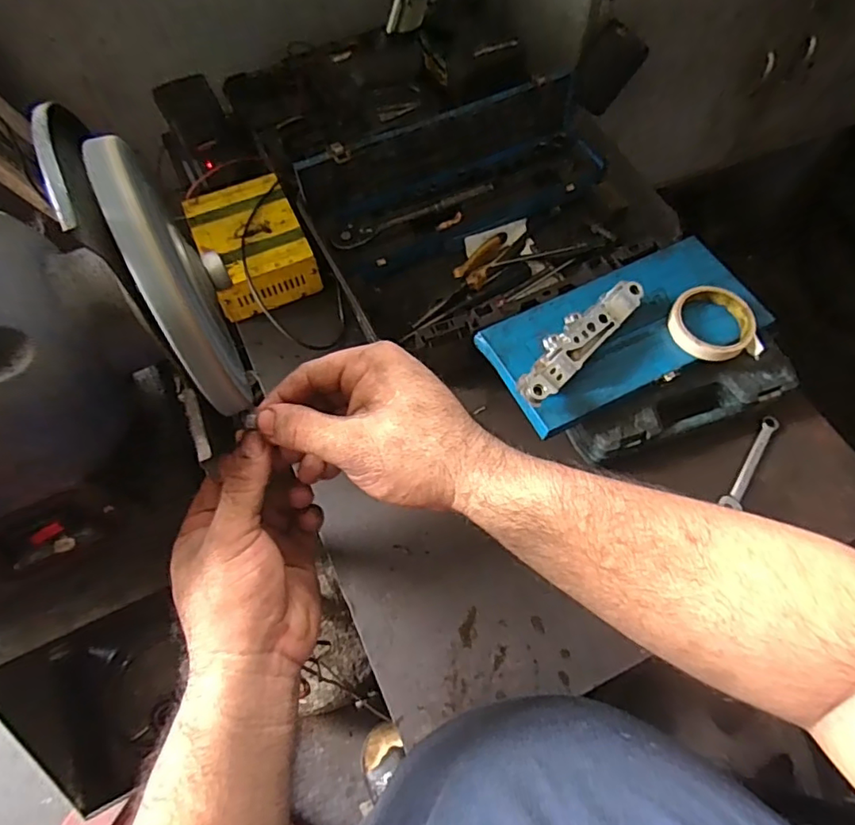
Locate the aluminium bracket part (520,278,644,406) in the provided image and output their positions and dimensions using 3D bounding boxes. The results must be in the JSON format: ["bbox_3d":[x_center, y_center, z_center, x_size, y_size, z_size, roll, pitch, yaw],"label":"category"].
[{"bbox_3d":[0.163,-0.077,0.603,0.048,0.040,0.192,40,70,18],"label":"aluminium bracket part"}]

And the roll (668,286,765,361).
[{"bbox_3d":[0.327,-0.102,0.631,0.092,0.027,0.090,0,63,1],"label":"roll"}]

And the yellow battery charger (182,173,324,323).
[{"bbox_3d":[-0.241,-0.230,0.755,0.135,0.060,0.196,-23,65,-11],"label":"yellow battery charger"}]

